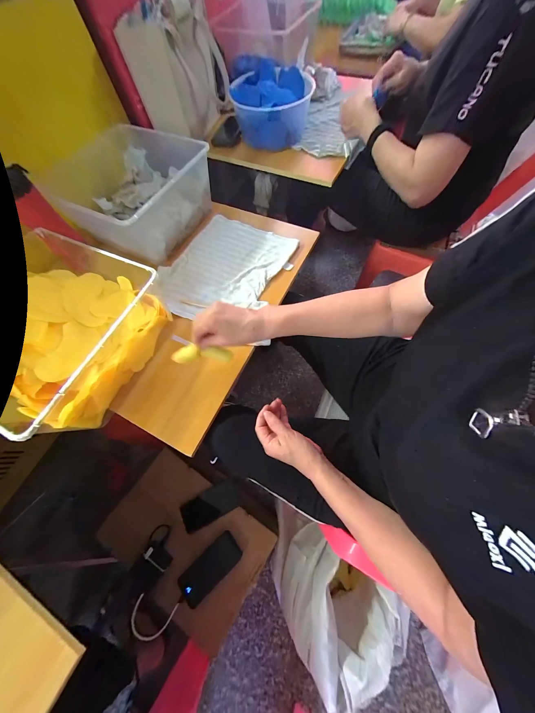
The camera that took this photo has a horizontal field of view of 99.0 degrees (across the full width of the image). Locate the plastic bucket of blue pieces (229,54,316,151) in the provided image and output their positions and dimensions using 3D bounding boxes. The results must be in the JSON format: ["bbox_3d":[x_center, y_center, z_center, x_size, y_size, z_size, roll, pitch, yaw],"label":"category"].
[{"bbox_3d":[0.012,-0.694,0.640,0.217,0.098,0.232,0,67,3],"label":"plastic bucket of blue pieces"}]

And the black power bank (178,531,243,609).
[{"bbox_3d":[-0.145,0.540,0.587,0.152,0.018,0.075,-31,68,-30],"label":"black power bank"}]

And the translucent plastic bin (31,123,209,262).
[{"bbox_3d":[-0.327,-0.401,0.570,0.308,0.136,0.294,26,71,13],"label":"translucent plastic bin"}]

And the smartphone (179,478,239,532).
[{"bbox_3d":[-0.163,0.427,0.660,0.156,0.011,0.079,-19,62,-20],"label":"smartphone"}]

